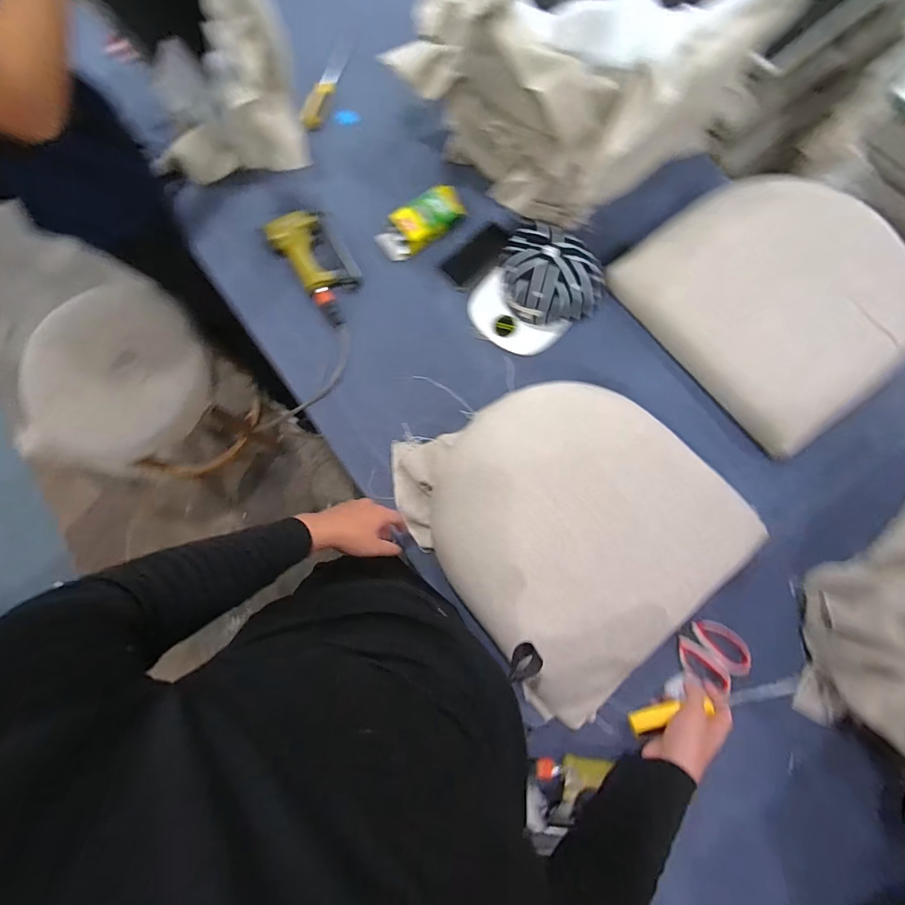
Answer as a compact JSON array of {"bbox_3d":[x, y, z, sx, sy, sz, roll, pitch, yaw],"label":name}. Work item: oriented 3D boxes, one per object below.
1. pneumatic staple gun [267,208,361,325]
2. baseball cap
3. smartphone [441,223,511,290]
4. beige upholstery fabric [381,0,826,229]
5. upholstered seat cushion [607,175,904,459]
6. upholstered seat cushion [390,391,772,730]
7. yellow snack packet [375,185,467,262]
[{"bbox_3d":[-0.266,-0.373,0.851,0.119,0.046,0.236,-30,79,-4],"label":"pneumatic staple gun"},{"bbox_3d":[0.146,-0.314,0.795,0.213,0.113,0.204,-36,80,-6],"label":"baseball cap"},{"bbox_3d":[0.053,-0.399,0.867,0.147,0.010,0.074,-41,80,-6],"label":"smartphone"},{"bbox_3d":[0.229,-0.717,0.750,0.497,0.305,0.493,-37,80,-6],"label":"beige upholstery fabric"},{"bbox_3d":[0.593,-0.289,0.784,0.367,0.118,0.470,-35,80,-5],"label":"upholstered seat cushion"},{"bbox_3d":[0.186,0.105,0.707,0.430,0.099,0.489,-37,80,-6],"label":"upholstered seat cushion"},{"bbox_3d":[-0.063,-0.473,0.871,0.193,0.031,0.089,-37,80,-6],"label":"yellow snack packet"}]

